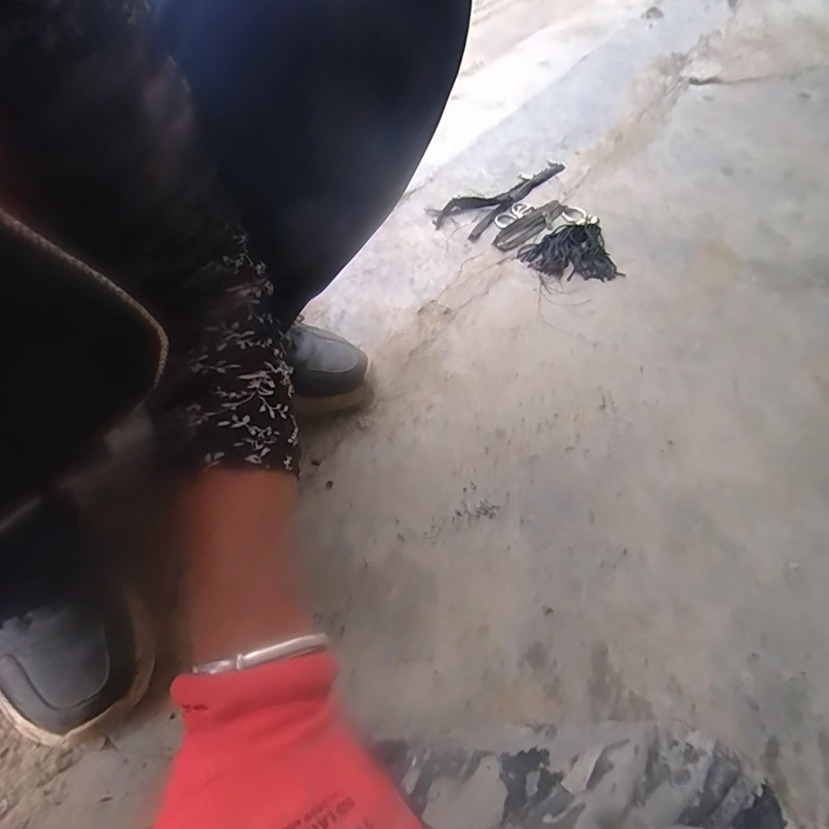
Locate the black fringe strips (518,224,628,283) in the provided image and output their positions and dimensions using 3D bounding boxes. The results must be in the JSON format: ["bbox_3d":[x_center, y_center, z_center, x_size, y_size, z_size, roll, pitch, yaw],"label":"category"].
[{"bbox_3d":[0.244,-0.262,0.761,0.143,0.022,0.126,-3,54,-4],"label":"black fringe strips"}]

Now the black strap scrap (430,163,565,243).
[{"bbox_3d":[0.160,-0.417,0.872,0.098,0.021,0.358,35,60,21],"label":"black strap scrap"}]

